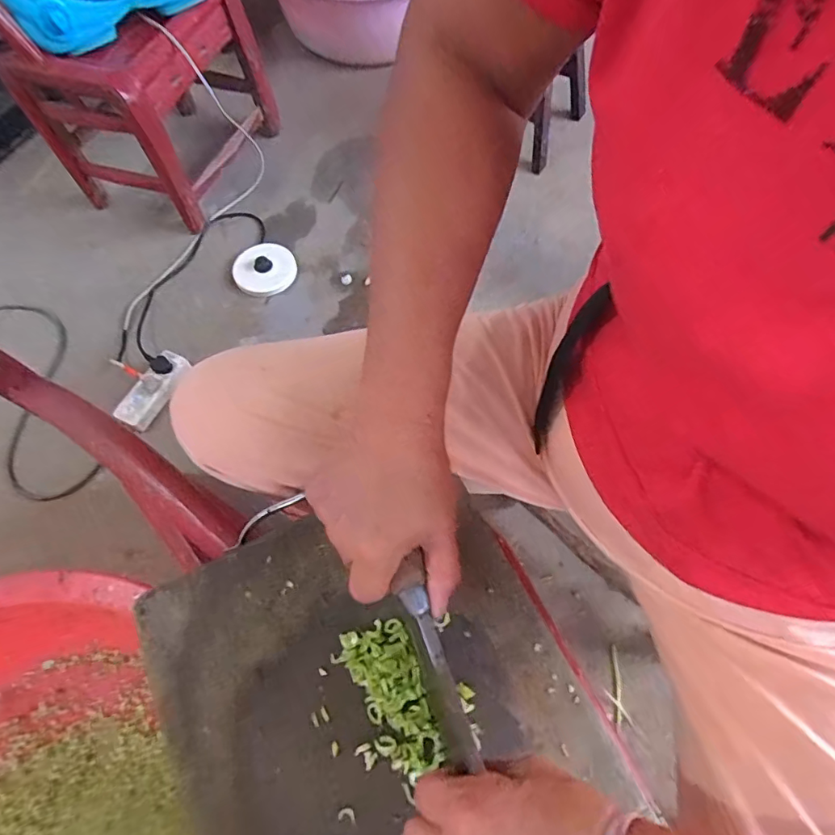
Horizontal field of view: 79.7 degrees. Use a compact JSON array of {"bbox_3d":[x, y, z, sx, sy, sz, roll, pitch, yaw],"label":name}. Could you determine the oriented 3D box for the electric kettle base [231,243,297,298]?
[{"bbox_3d":[-0.304,-0.297,0.999,0.123,0.026,0.106,-33,71,-15],"label":"electric kettle base"}]

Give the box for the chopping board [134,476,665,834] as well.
[{"bbox_3d":[-0.015,0.226,0.349,0.278,0.023,0.347,-24,69,-12],"label":"chopping board"}]

